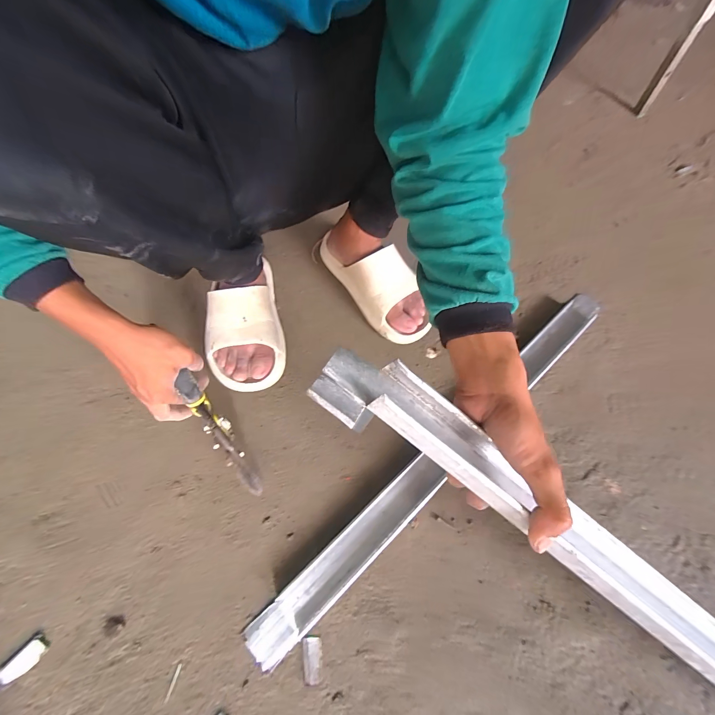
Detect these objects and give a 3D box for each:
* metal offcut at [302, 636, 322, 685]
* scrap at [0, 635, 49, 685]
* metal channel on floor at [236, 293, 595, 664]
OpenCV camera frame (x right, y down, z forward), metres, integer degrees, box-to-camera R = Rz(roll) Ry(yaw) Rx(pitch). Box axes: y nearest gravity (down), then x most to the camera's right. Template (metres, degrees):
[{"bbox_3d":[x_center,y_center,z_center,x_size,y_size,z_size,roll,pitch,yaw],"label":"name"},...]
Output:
[{"bbox_3d":[-0.050,0.335,0.344,0.021,0.005,0.040,-6,65,-5],"label":"metal offcut"},{"bbox_3d":[-0.353,0.320,0.326,0.021,0.007,0.047,41,70,16],"label":"scrap"},{"bbox_3d":[0.157,0.111,0.453,0.723,0.030,0.059,-39,69,-19],"label":"metal channel on floor"}]

